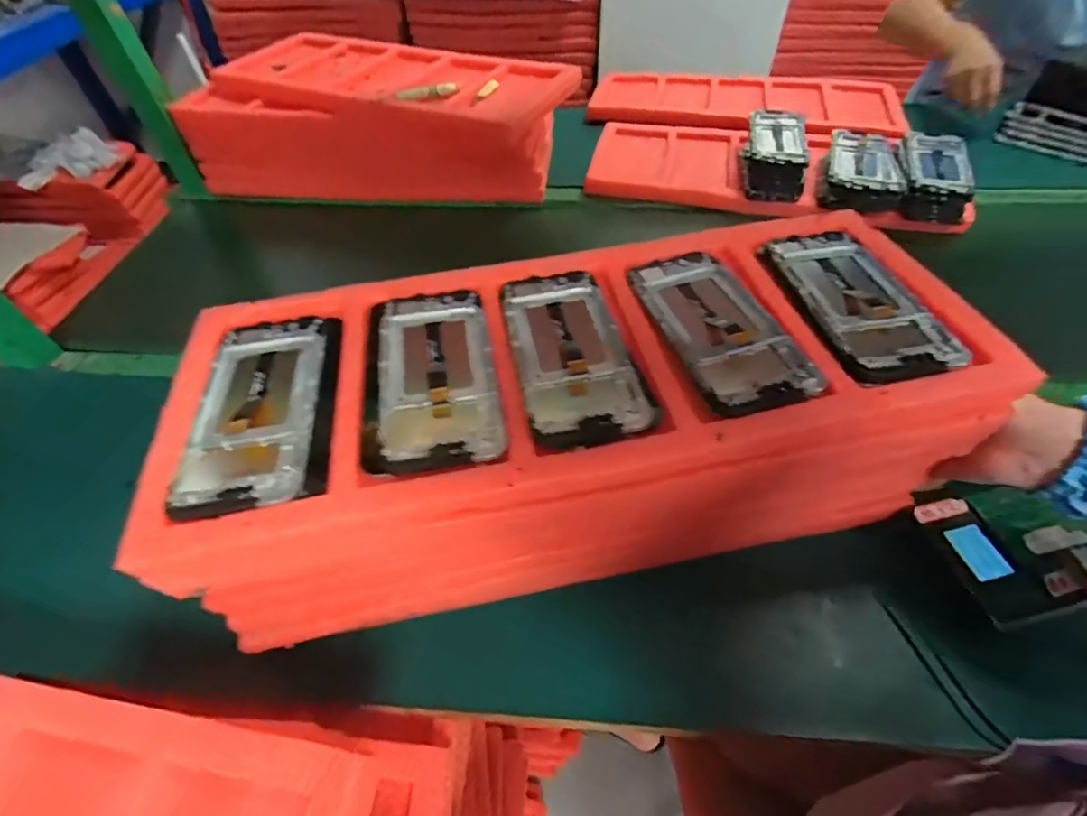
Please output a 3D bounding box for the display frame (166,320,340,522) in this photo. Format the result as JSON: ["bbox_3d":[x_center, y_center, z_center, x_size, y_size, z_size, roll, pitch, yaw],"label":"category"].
[{"bbox_3d":[-0.180,-0.003,0.336,0.085,0.009,0.159,-10,50,-5],"label":"display frame"}]

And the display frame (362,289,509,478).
[{"bbox_3d":[-0.074,-0.029,0.347,0.079,0.007,0.161,-8,50,-3],"label":"display frame"}]

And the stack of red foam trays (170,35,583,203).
[{"bbox_3d":[-0.249,-0.461,0.835,0.563,0.154,0.254,8,51,11],"label":"stack of red foam trays"}]

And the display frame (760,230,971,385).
[{"bbox_3d":[0.220,-0.081,0.368,0.077,0.006,0.155,-9,50,-4],"label":"display frame"}]

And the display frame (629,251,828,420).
[{"bbox_3d":[0.120,-0.061,0.362,0.075,0.009,0.157,-15,50,-8],"label":"display frame"}]

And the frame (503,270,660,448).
[{"bbox_3d":[0.018,-0.045,0.355,0.075,0.007,0.161,-10,50,-5],"label":"frame"}]

